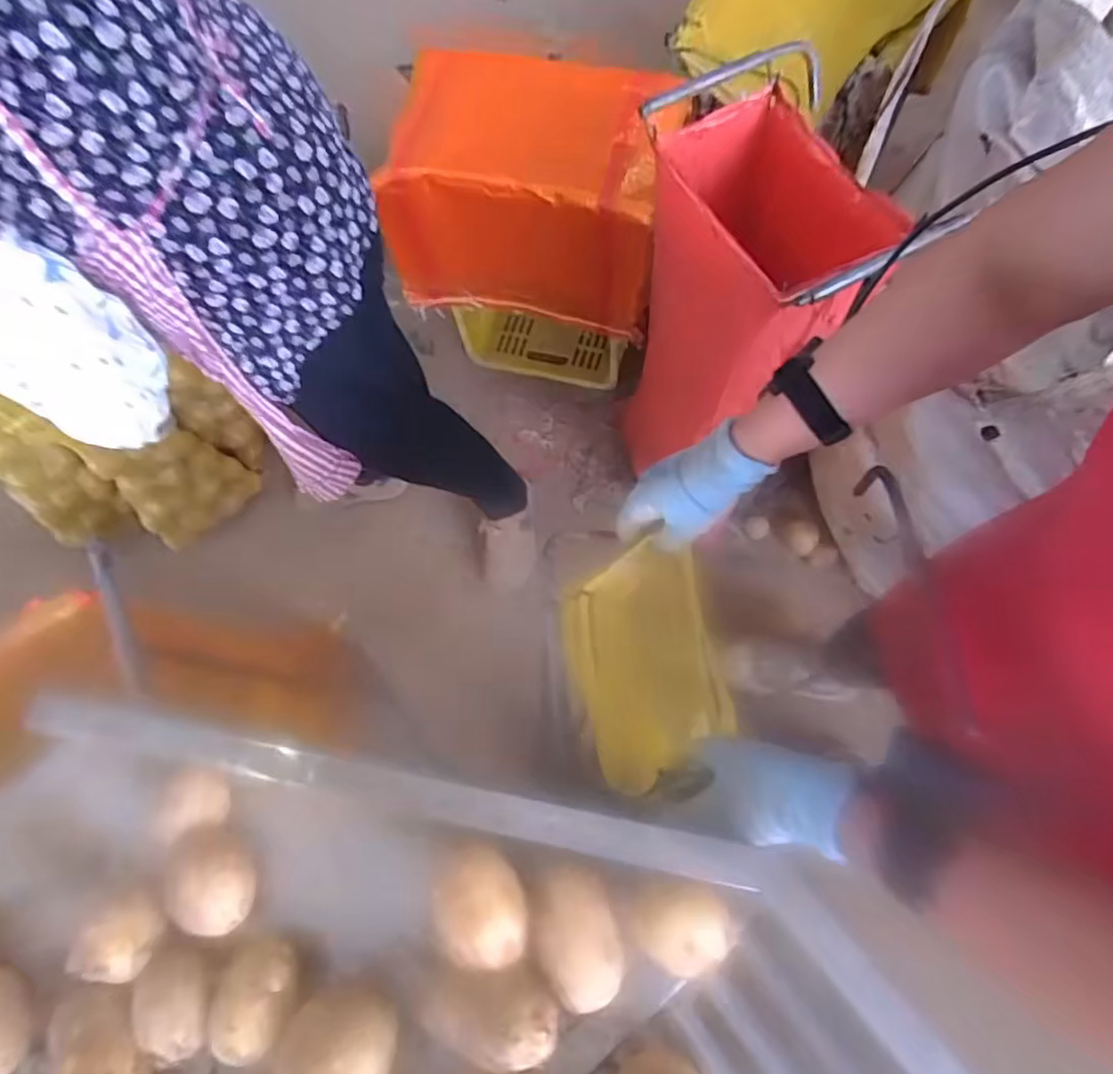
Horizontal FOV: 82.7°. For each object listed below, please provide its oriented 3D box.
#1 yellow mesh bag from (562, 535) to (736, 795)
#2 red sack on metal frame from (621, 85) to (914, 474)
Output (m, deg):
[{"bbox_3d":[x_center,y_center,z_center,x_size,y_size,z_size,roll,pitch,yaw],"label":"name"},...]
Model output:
[{"bbox_3d":[0.073,0.106,0.540,0.117,0.038,0.188,-11,75,-1],"label":"yellow mesh bag"},{"bbox_3d":[0.272,-0.302,1.015,0.247,0.629,0.312,-25,71,-5],"label":"red sack on metal frame"}]

